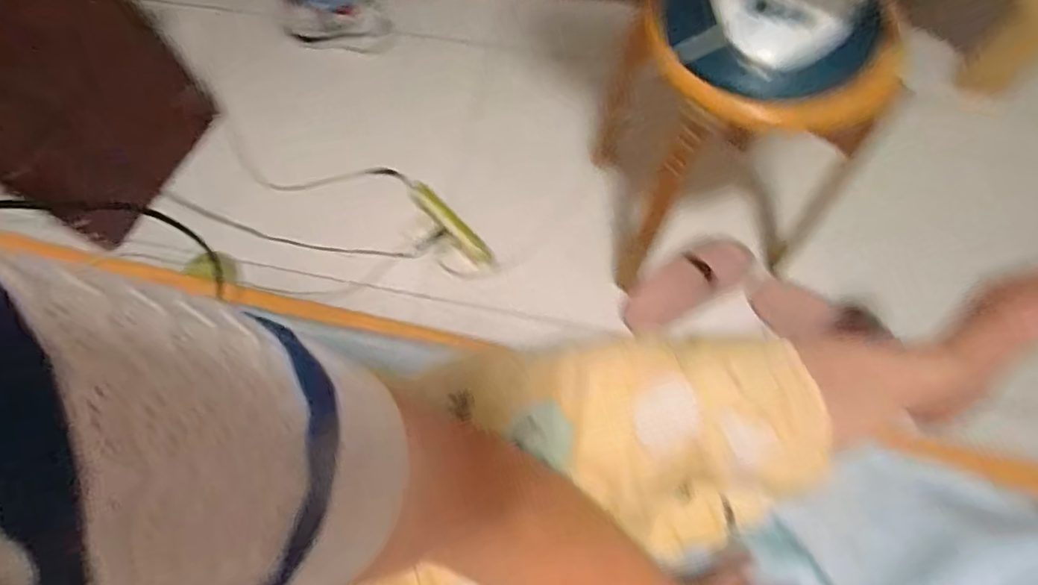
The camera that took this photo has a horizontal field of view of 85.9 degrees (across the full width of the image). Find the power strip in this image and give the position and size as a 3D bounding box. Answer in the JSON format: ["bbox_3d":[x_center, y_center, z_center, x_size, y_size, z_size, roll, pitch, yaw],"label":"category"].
[{"bbox_3d":[-0.122,-0.128,1.048,0.040,0.020,0.209,-43,84,-14],"label":"power strip"}]

